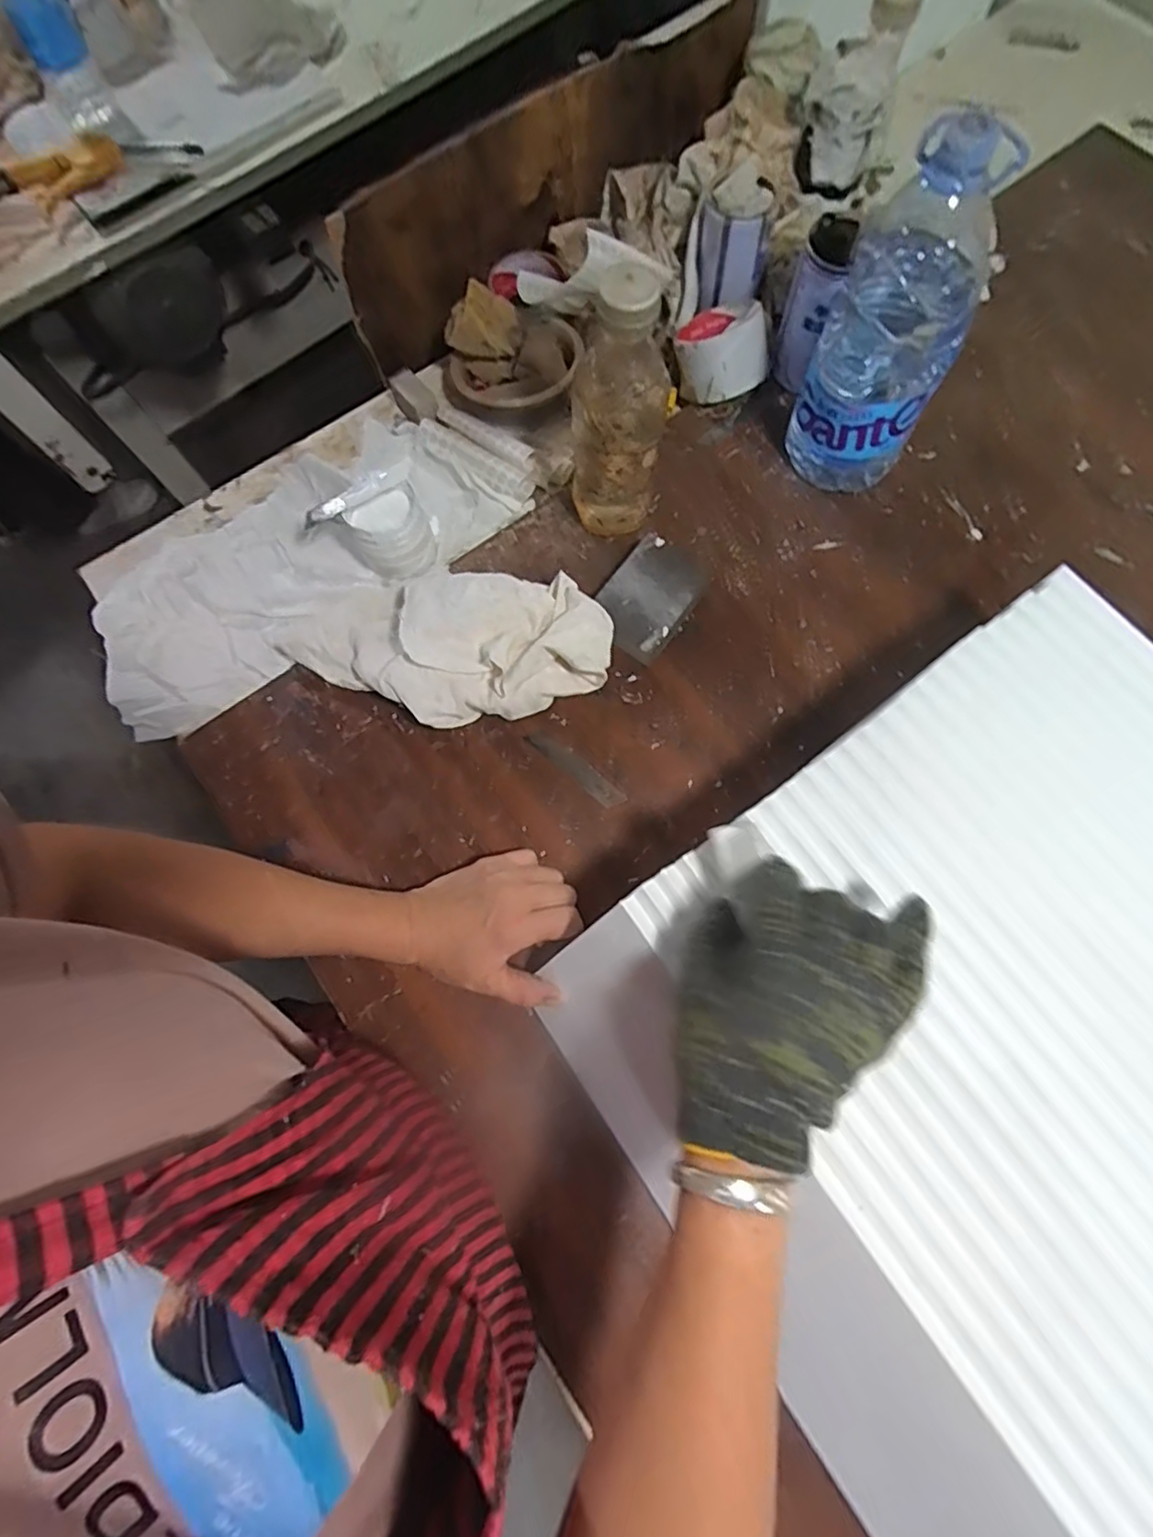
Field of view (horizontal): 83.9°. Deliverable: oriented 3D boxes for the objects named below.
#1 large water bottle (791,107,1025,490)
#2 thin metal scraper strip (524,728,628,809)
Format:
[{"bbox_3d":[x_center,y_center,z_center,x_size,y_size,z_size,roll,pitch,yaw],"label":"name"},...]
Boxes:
[{"bbox_3d":[0.247,-0.340,0.514,0.106,0.251,0.090,26,75,11],"label":"large water bottle"},{"bbox_3d":[-0.001,0.000,0.542,0.097,0.005,0.019,40,82,13],"label":"thin metal scraper strip"}]

